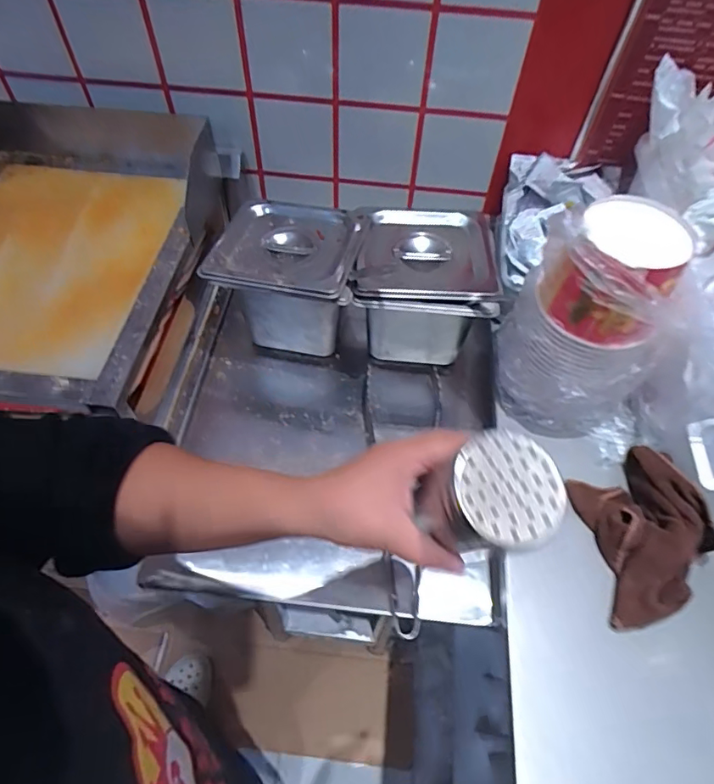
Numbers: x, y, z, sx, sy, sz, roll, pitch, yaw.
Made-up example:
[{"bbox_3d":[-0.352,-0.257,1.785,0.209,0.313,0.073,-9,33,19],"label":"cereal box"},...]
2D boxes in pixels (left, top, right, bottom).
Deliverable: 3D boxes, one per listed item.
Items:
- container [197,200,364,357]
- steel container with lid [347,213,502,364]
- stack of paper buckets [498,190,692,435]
[{"bbox_3d":[-0.089,-0.145,0.710,0.183,0.163,0.162,10,57,5],"label":"container"},{"bbox_3d":[0.087,-0.141,0.695,0.168,0.158,0.163,4,57,1],"label":"steel container with lid"},{"bbox_3d":[0.240,-0.073,0.550,0.128,0.237,0.152,-15,59,-11],"label":"stack of paper buckets"}]

